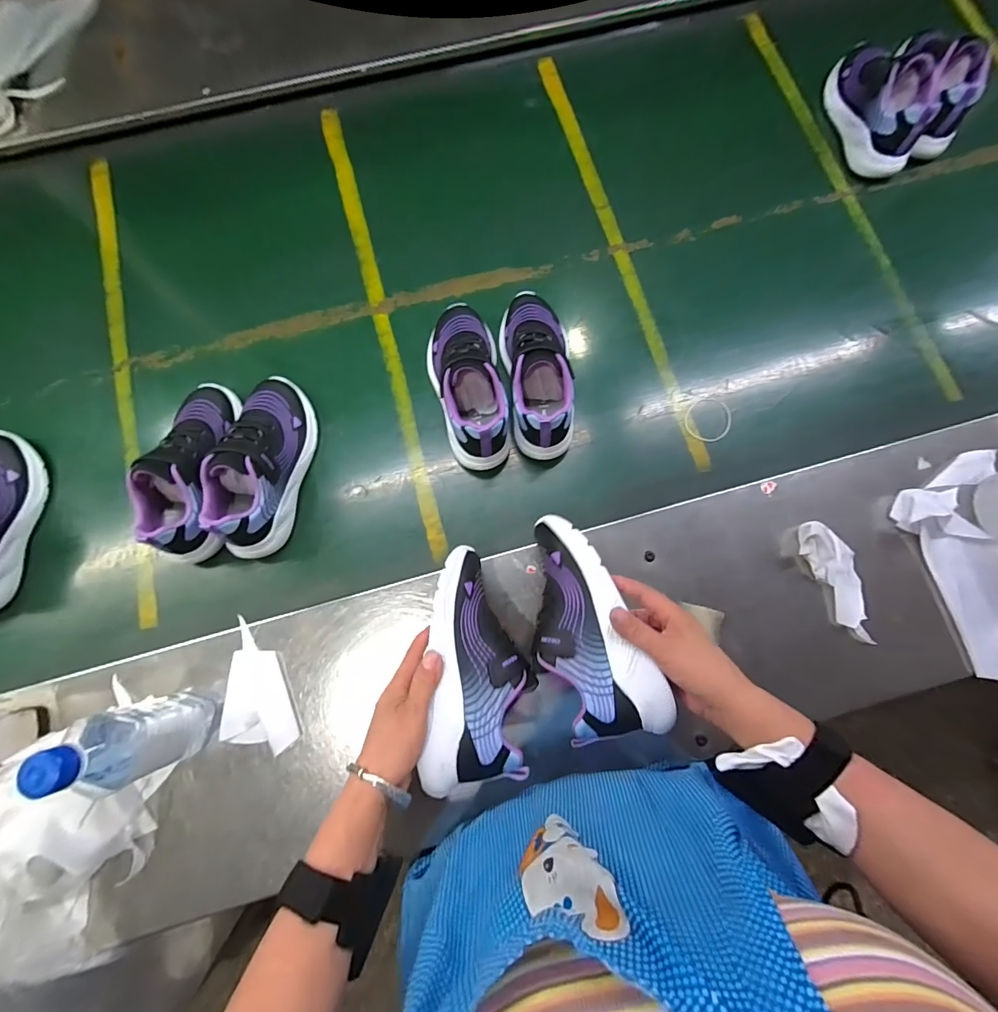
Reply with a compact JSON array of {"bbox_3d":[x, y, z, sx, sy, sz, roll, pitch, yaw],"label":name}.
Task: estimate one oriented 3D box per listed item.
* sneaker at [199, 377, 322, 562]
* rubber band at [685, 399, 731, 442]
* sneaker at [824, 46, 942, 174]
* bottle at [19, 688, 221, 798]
[{"bbox_3d":[-0.279,-0.053,0.524,0.071,0.093,0.210,9,78,1],"label":"sneaker"},{"bbox_3d":[0.275,-0.112,0.584,0.065,0.004,0.058,-14,78,-6],"label":"rubber band"},{"bbox_3d":[0.529,-0.567,0.631,0.068,0.109,0.189,-11,78,-3],"label":"sneaker"},{"bbox_3d":[-0.332,0.208,0.395,0.059,0.158,0.068,23,79,4],"label":"bottle"}]

